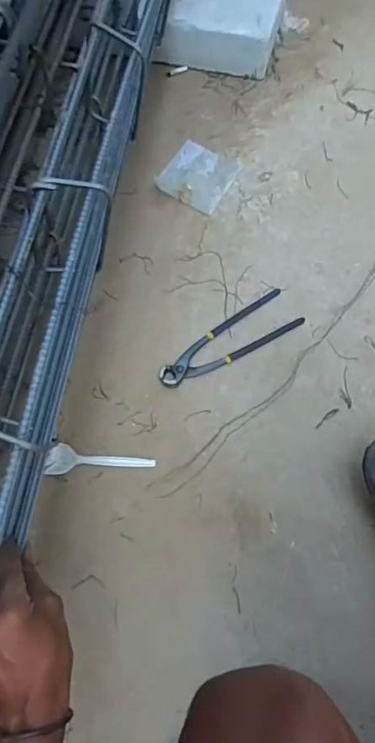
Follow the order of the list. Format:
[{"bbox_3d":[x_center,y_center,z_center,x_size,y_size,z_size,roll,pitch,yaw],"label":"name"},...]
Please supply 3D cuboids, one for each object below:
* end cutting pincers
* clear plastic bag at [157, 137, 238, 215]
[{"bbox_3d":[0.059,-0.040,0.666,0.214,0.013,0.066,-33,71,-9],"label":"end cutting pincers"},{"bbox_3d":[0.017,-0.313,0.755,0.100,0.026,0.114,26,73,12],"label":"clear plastic bag"}]

